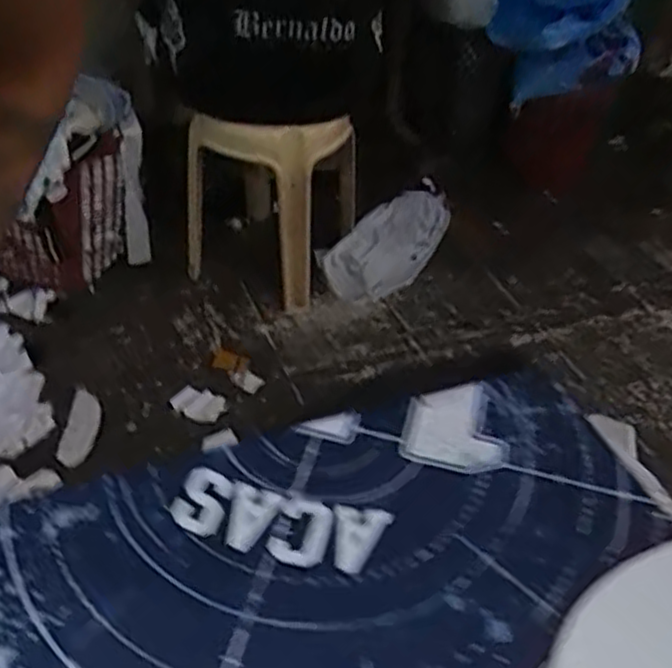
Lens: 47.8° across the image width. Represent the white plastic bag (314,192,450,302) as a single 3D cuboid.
[{"bbox_3d":[0.121,-0.222,1.871,0.211,0.138,0.366,24,45,20],"label":"white plastic bag"}]

